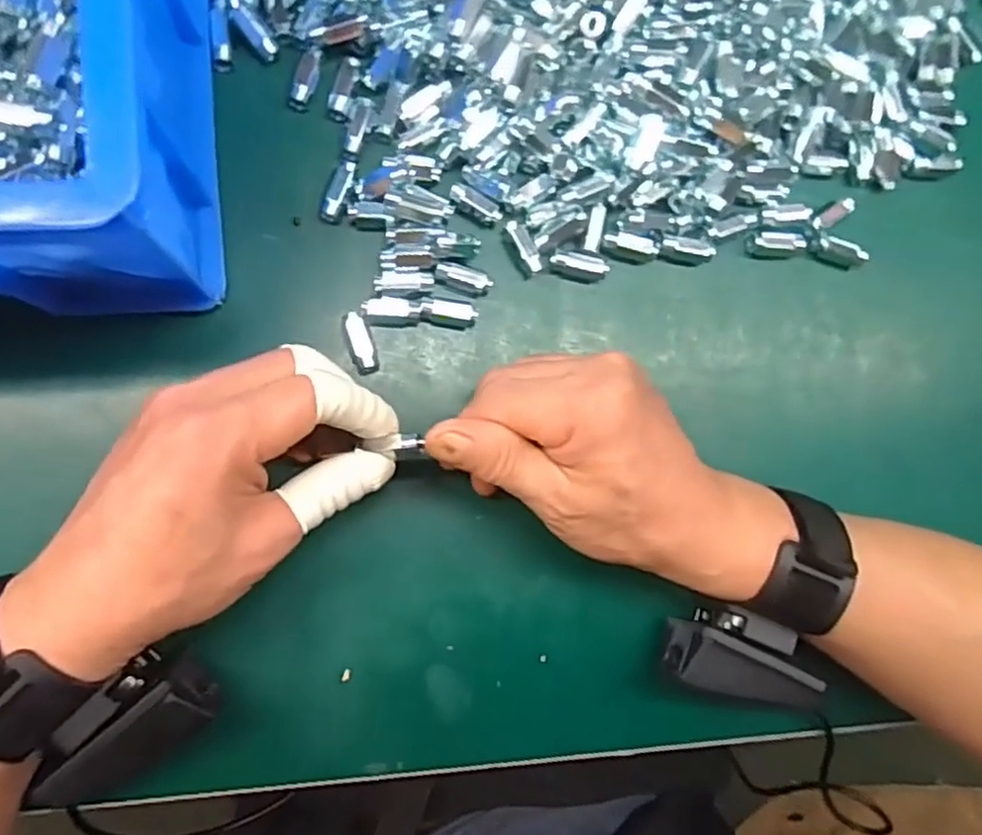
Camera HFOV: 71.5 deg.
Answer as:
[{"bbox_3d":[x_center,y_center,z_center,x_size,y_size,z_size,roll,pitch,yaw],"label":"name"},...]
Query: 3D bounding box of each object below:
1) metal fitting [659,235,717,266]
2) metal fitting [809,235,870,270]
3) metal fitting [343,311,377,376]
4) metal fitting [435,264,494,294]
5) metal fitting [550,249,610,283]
[{"bbox_3d":[0.099,-0.085,0.346,0.028,0.008,0.014,11,84,-7],"label":"metal fitting"},{"bbox_3d":[0.184,-0.087,0.360,0.029,0.010,0.011,21,83,-6],"label":"metal fitting"},{"bbox_3d":[-0.061,-0.034,0.321,0.010,0.012,0.029,-17,88,-9],"label":"metal fitting"},{"bbox_3d":[-0.013,-0.067,0.332,0.028,0.010,0.012,9,84,-8],"label":"metal fitting"},{"bbox_3d":[0.044,-0.075,0.339,0.028,0.009,0.012,11,84,-7],"label":"metal fitting"}]

